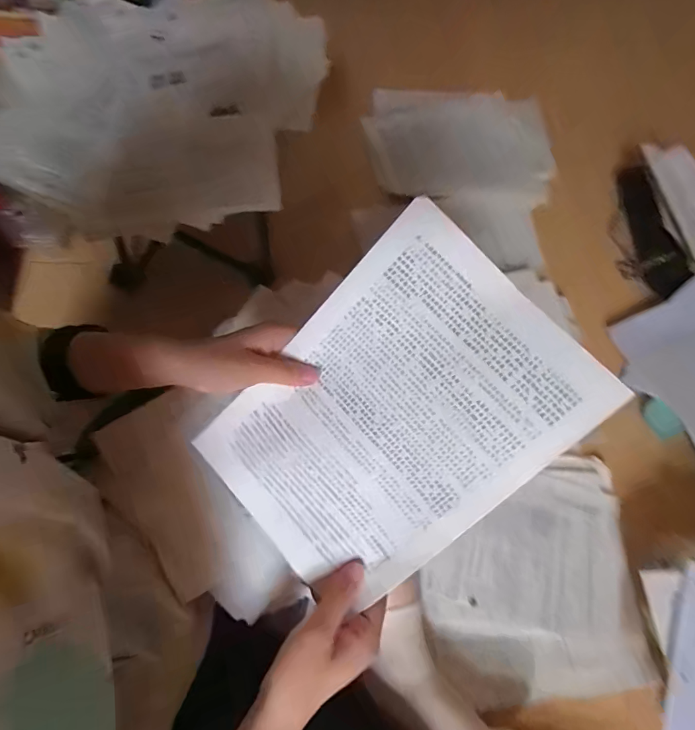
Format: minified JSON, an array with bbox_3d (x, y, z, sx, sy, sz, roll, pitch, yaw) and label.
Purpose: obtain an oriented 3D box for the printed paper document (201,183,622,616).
[{"bbox_3d":[0.027,0.044,0.300,0.266,0.024,0.189,-44,80,12],"label":"printed paper document"}]

